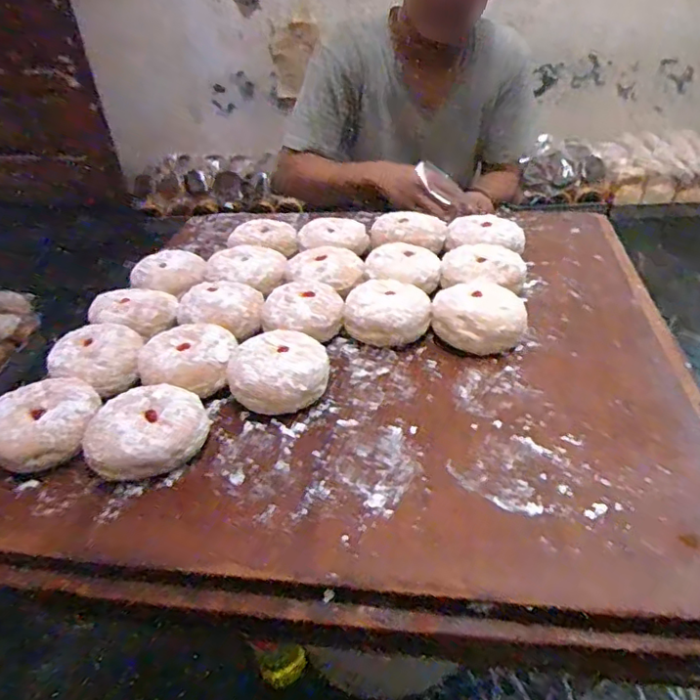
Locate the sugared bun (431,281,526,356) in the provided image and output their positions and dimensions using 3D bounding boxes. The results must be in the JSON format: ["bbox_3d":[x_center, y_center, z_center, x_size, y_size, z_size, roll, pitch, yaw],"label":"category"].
[{"bbox_3d":[0.121,-0.034,0.533,0.082,0.043,0.080,-1,37,5],"label":"sugared bun"}]

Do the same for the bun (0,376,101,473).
[{"bbox_3d":[-0.246,0.061,0.456,0.083,0.040,0.073,-22,40,-21],"label":"bun"}]

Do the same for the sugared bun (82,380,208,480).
[{"bbox_3d":[-0.160,0.064,0.442,0.093,0.038,0.080,-20,40,-20],"label":"sugared bun"}]

